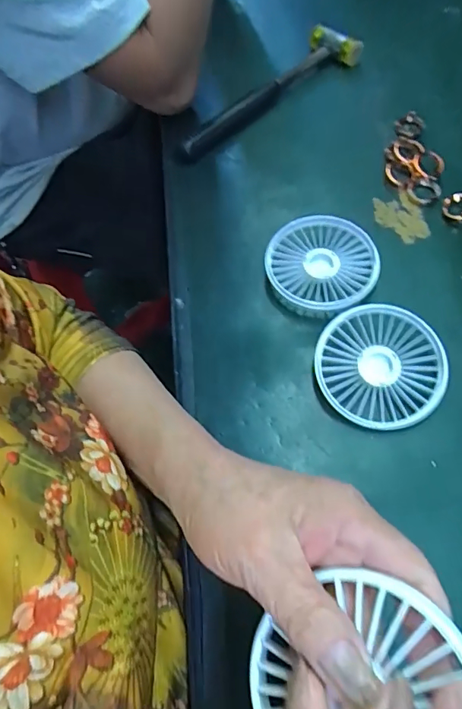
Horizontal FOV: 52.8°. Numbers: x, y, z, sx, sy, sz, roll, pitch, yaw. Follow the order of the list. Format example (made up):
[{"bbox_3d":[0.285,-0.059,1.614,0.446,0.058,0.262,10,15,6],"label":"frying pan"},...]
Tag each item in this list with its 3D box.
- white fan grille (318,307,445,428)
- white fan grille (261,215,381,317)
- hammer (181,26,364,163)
[{"bbox_3d":[0.108,0.008,0.332,0.089,0.021,0.085,-1,61,2],"label":"white fan grille"},{"bbox_3d":[0.075,-0.076,0.384,0.087,0.017,0.087,-1,61,2],"label":"white fan grille"},{"bbox_3d":[0.040,-0.290,0.510,0.267,0.030,0.049,-39,67,-17],"label":"hammer"}]

